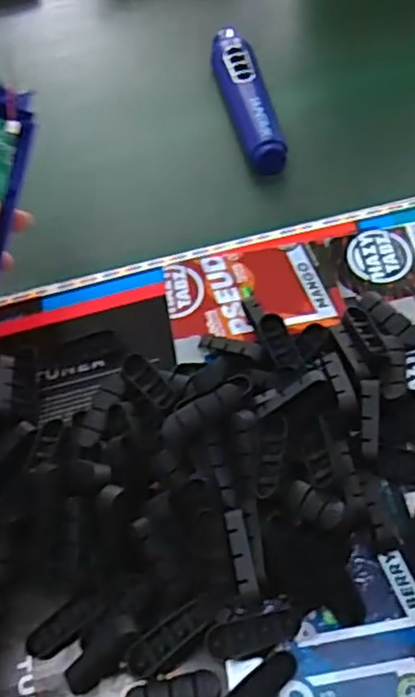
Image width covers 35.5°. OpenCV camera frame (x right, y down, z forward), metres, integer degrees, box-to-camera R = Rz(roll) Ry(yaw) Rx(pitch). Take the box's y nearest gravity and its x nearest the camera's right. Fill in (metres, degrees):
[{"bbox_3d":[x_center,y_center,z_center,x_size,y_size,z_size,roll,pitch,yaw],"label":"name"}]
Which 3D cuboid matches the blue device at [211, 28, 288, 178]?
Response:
[{"bbox_3d":[0.032,-0.227,0.559,0.037,0.029,0.178,-13,60,-2],"label":"blue device"}]

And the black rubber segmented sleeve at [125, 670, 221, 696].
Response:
[{"bbox_3d":[-0.017,0.174,0.326,0.046,0.012,0.016,-10,60,0],"label":"black rubber segmented sleeve"}]

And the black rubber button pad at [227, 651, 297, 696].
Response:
[{"bbox_3d":[0.025,0.171,0.324,0.047,0.007,0.015,-37,64,-15],"label":"black rubber button pad"}]

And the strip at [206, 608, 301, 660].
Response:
[{"bbox_3d":[0.023,0.142,0.322,0.047,0.004,0.017,-13,82,-5],"label":"strip"}]

